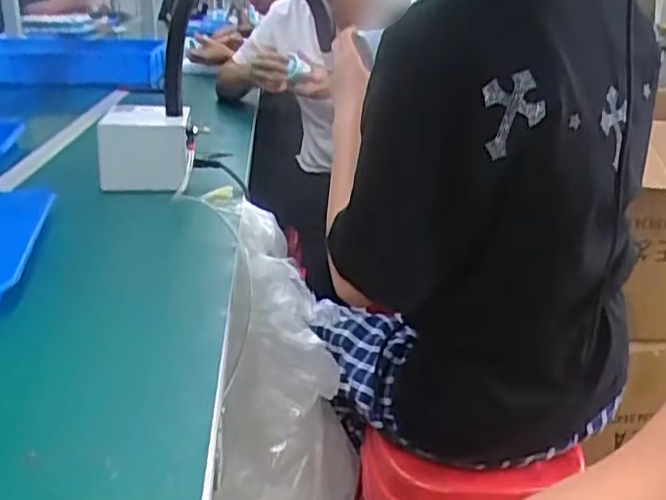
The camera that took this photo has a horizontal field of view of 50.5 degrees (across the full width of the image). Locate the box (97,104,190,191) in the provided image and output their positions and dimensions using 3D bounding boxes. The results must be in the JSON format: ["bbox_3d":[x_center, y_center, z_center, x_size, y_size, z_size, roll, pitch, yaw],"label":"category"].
[{"bbox_3d":[-0.291,-0.160,1.107,0.132,0.105,0.147,-1,22,-7],"label":"box"}]

